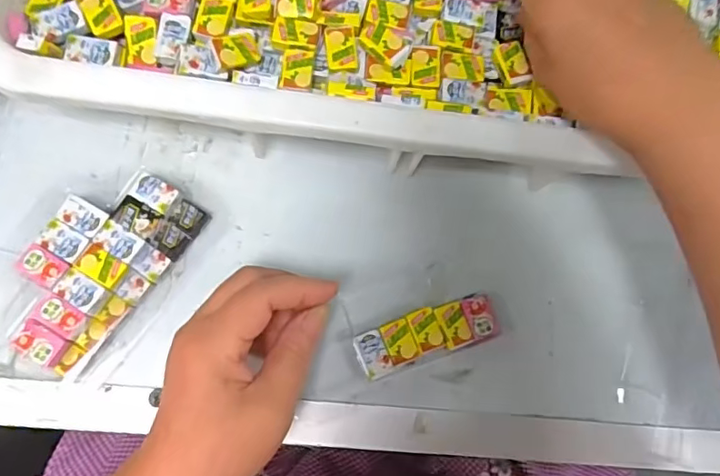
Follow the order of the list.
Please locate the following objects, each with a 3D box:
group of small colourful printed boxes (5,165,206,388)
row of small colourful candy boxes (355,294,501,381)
[{"bbox_3d":[-0.148,0.015,0.306,0.068,0.016,0.118,36,75,-10],"label":"group of small colourful printed boxes"},{"bbox_3d":[0.040,0.057,0.324,0.085,0.014,0.027,-17,79,-9],"label":"row of small colourful candy boxes"}]

